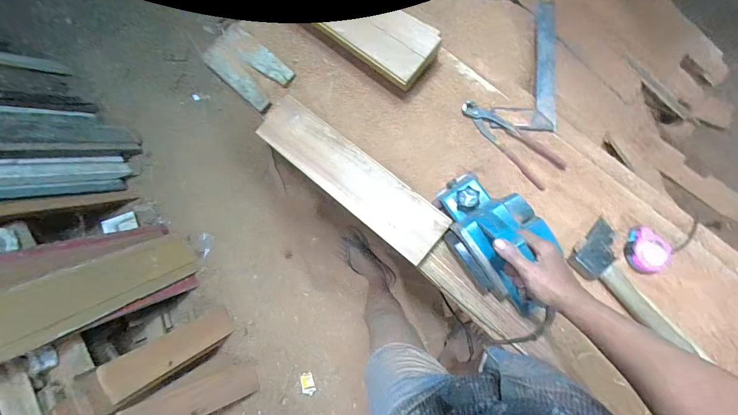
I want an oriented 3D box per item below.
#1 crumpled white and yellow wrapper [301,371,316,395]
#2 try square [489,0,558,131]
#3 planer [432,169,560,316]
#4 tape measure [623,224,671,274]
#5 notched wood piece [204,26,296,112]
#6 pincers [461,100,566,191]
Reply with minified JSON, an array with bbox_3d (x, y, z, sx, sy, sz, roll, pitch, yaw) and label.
[{"bbox_3d":[-0.229,0.658,1.279,0.048,0.010,0.081,-13,83,6],"label":"crumpled white and yellow wrapper"},{"bbox_3d":[0.326,-0.303,0.707,0.121,0.023,0.308,5,76,9],"label":"try square"},{"bbox_3d":[0.228,0.055,0.590,0.145,0.137,0.265,-37,82,2],"label":"planer"},{"bbox_3d":[0.498,0.077,0.613,0.076,0.036,0.082,11,86,8],"label":"tape measure"},{"bbox_3d":[-0.268,-0.312,0.753,0.196,0.019,0.113,41,90,9],"label":"notched wood piece"},{"bbox_3d":[0.279,-0.136,0.674,0.071,0.011,0.223,-45,81,1],"label":"pincers"}]

